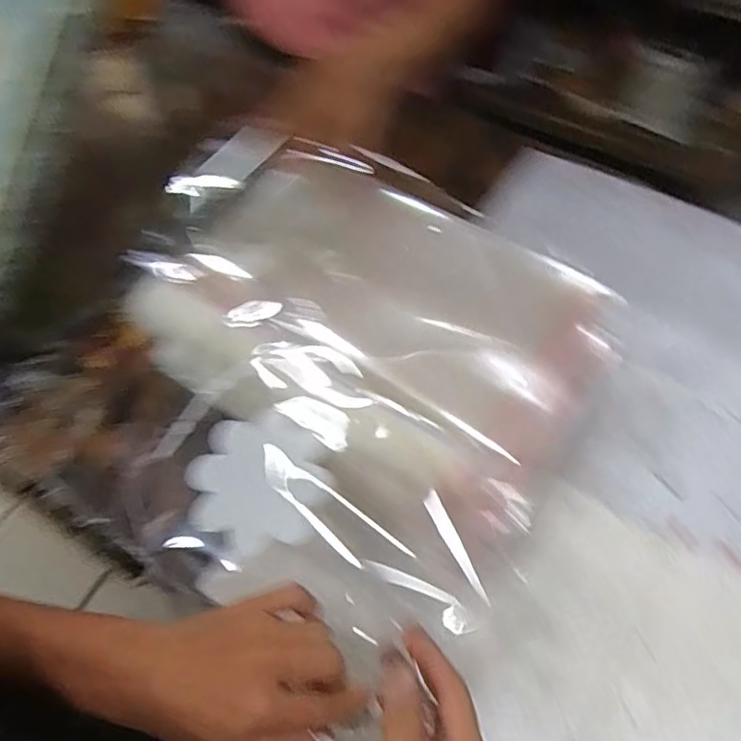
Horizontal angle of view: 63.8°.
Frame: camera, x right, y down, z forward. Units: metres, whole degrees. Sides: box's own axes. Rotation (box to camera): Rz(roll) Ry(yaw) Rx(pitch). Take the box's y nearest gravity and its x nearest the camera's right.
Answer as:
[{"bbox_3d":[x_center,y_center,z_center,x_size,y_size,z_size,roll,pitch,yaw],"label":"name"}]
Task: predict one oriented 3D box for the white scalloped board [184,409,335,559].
[{"bbox_3d":[-0.089,0.088,0.481,0.113,0.016,0.106,25,61,15],"label":"white scalloped board"}]

